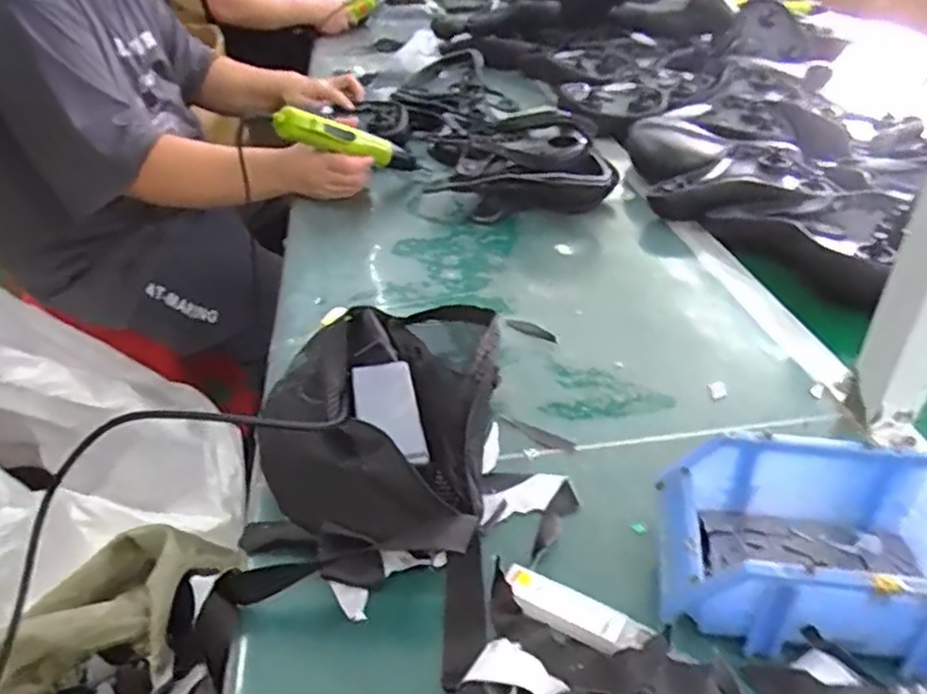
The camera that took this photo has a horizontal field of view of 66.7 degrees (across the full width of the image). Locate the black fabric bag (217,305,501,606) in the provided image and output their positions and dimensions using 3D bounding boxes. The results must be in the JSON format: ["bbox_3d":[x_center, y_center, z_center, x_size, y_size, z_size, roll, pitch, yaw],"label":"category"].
[{"bbox_3d":[-0.067,0.041,0.554,0.175,0.091,0.295,-2,35,-2],"label":"black fabric bag"}]

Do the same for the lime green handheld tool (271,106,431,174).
[{"bbox_3d":[-0.154,-0.291,1.011,0.231,0.046,0.043,9,24,-40],"label":"lime green handheld tool"}]

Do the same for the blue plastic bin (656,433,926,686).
[{"bbox_3d":[0.214,0.124,0.439,0.173,0.073,0.121,5,36,9],"label":"blue plastic bin"}]

